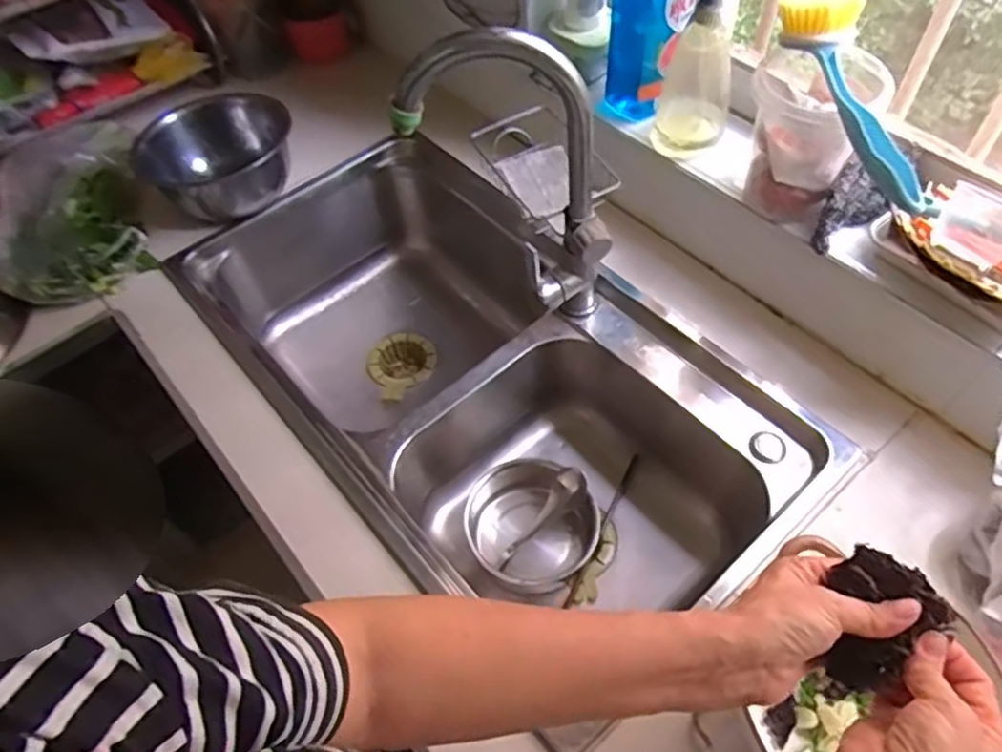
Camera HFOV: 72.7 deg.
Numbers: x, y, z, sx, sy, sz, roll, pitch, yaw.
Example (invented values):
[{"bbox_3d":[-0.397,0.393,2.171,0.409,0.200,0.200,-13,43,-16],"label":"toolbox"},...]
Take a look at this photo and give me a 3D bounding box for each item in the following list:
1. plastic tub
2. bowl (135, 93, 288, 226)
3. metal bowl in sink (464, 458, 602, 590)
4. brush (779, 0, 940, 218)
[{"bbox_3d":[0.319,-0.259,0.704,0.113,0.157,0.112,-2,55,3],"label":"plastic tub"},{"bbox_3d":[-0.409,-0.315,0.998,0.218,0.090,0.218,-2,55,3],"label":"bowl"},{"bbox_3d":[0.037,0.178,0.836,0.153,0.090,0.146,-2,55,3],"label":"metal bowl in sink"},{"bbox_3d":[0.304,-0.241,0.584,0.064,0.048,0.268,-4,55,2],"label":"brush"}]

